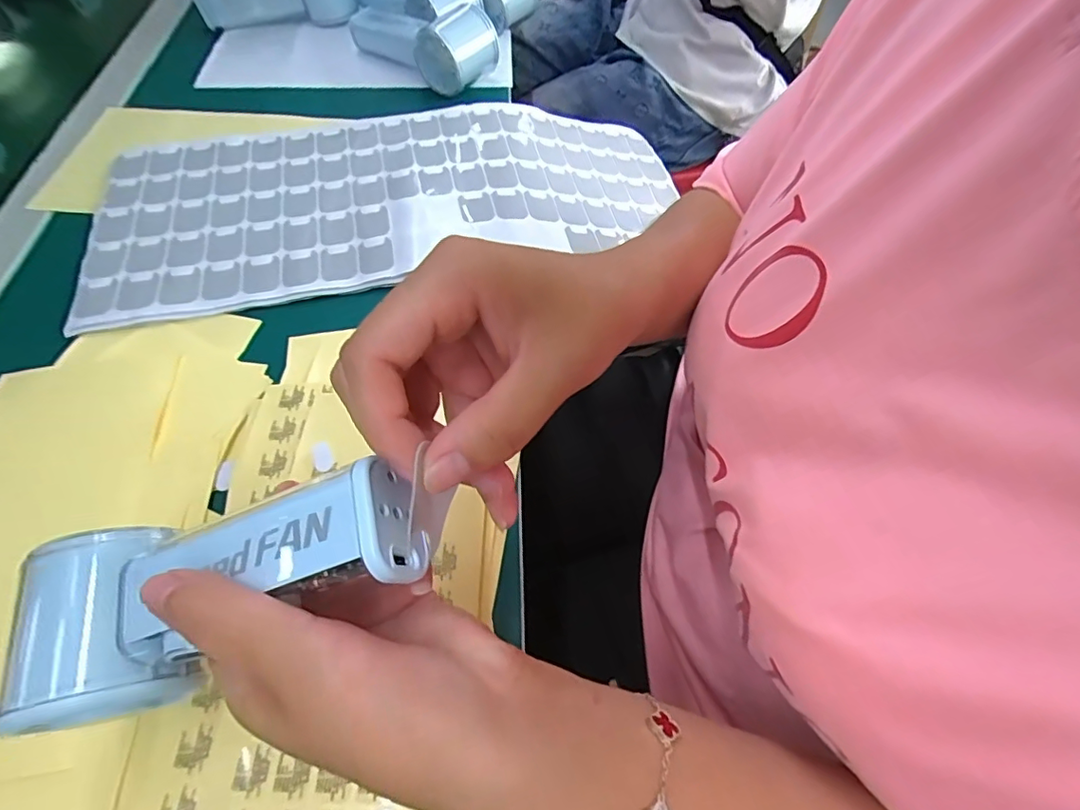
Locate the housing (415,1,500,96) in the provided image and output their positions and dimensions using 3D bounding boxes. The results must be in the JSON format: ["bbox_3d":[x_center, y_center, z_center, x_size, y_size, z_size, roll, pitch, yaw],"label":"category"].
[{"bbox_3d":[-0.073,-0.330,0.490,0.051,0.046,0.069,35,64,21],"label":"housing"}]

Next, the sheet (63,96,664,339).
[{"bbox_3d":[-0.105,-0.164,0.441,0.459,0.047,0.190,-13,59,-8],"label":"sheet"}]

